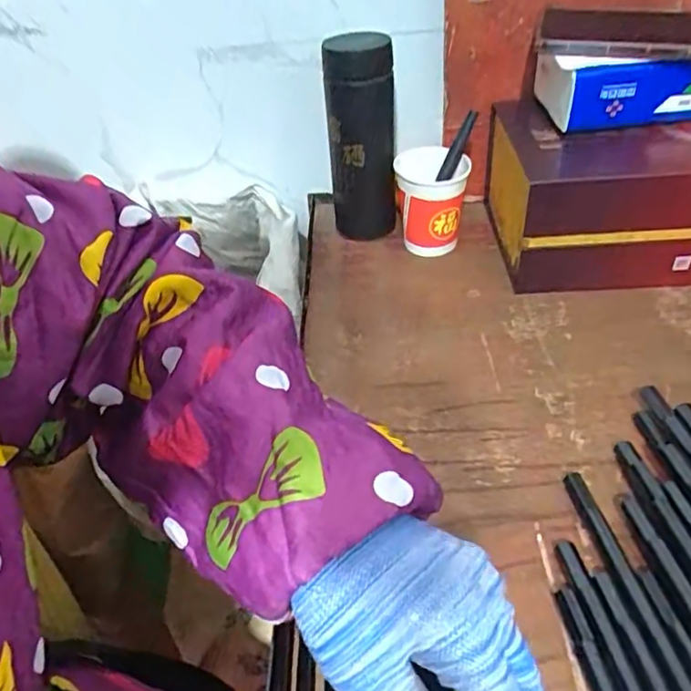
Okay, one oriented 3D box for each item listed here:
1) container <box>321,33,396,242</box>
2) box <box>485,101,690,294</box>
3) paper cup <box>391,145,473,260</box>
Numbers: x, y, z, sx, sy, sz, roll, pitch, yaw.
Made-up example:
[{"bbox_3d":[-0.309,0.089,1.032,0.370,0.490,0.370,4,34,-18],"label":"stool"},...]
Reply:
[{"bbox_3d":[0.015,-0.186,0.570,0.060,0.195,0.054,-5,41,-1],"label":"container"},{"bbox_3d":[0.294,-0.145,0.553,0.303,0.120,0.166,-3,41,1],"label":"box"},{"bbox_3d":[0.082,-0.130,0.578,0.068,0.102,0.068,1,41,7],"label":"paper cup"}]

